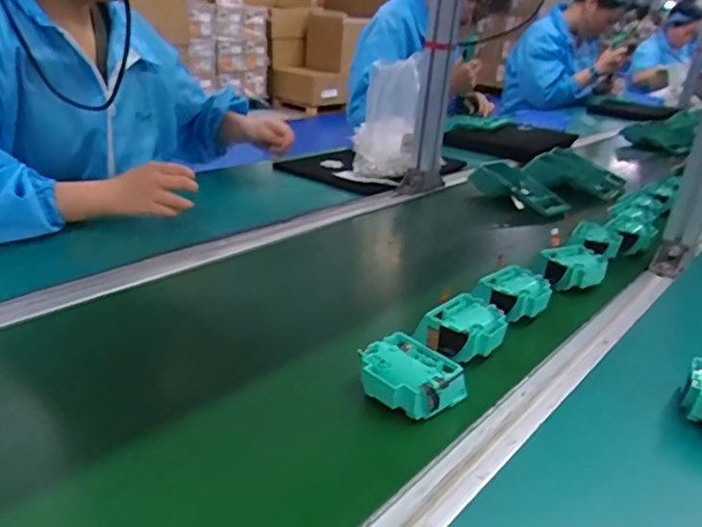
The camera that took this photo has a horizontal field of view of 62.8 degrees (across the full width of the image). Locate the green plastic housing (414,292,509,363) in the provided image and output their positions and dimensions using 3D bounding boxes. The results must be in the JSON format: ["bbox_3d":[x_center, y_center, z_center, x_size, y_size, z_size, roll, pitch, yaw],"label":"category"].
[{"bbox_3d":[0.113,0.065,0.575,0.081,0.031,0.065,-16,34,-40],"label":"green plastic housing"}]

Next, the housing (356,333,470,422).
[{"bbox_3d":[0.048,0.095,0.494,0.079,0.034,0.068,28,32,36],"label":"housing"}]

